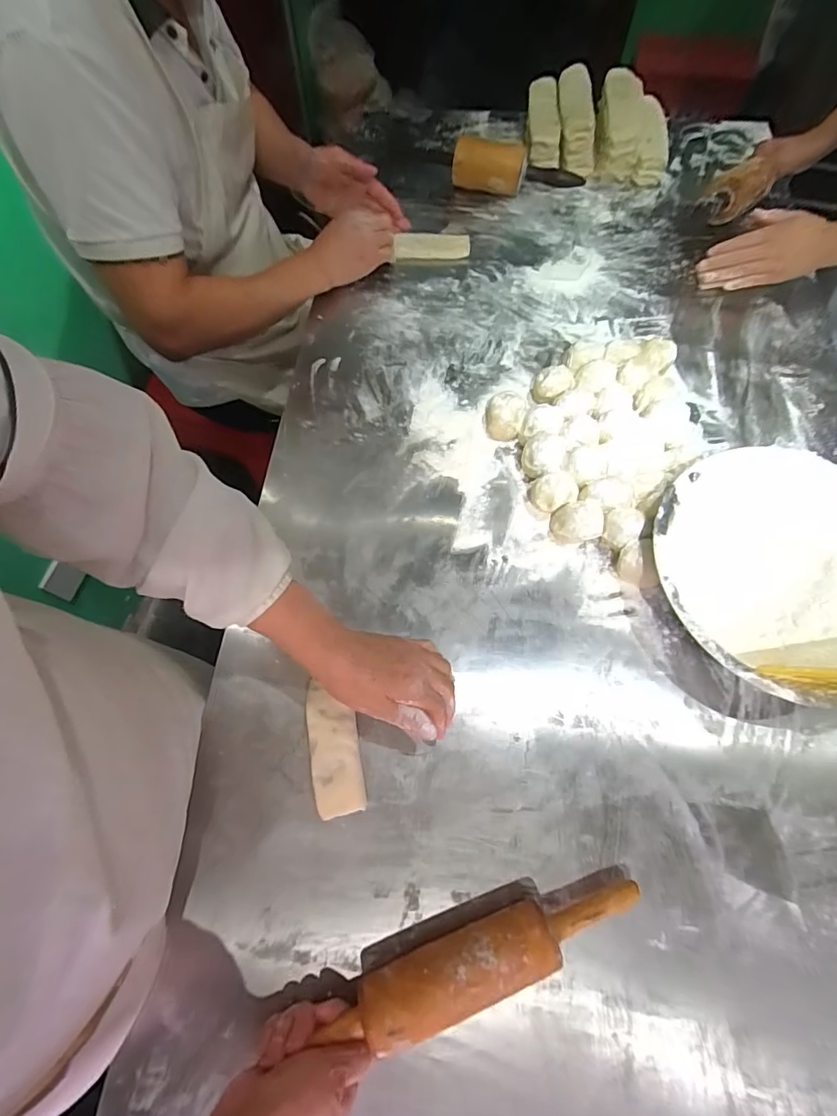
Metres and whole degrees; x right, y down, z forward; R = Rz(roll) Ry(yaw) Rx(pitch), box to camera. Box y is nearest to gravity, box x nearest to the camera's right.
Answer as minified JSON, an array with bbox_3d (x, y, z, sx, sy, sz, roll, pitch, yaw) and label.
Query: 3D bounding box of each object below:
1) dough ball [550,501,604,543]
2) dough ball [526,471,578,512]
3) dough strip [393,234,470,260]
[{"bbox_3d":[0.190,-0.041,0.574,0.054,0.048,0.043,9,68,4],"label":"dough ball"},{"bbox_3d":[0.165,-0.079,0.590,0.052,0.049,0.049,0,67,0],"label":"dough ball"},{"bbox_3d":[0.024,-0.529,0.807,0.125,0.013,0.050,-3,67,-1],"label":"dough strip"}]

